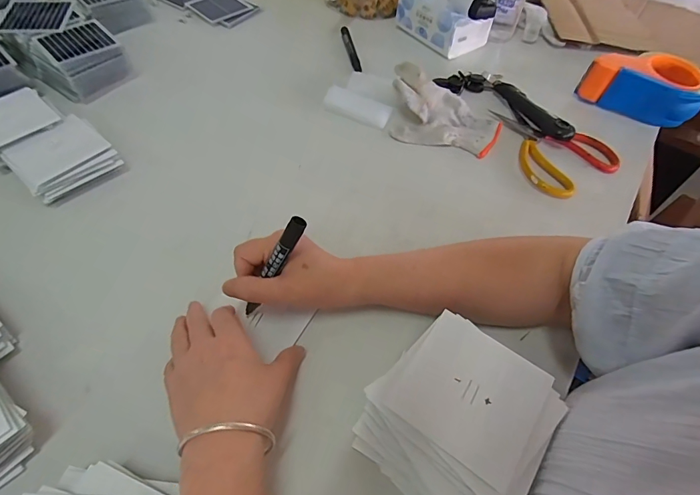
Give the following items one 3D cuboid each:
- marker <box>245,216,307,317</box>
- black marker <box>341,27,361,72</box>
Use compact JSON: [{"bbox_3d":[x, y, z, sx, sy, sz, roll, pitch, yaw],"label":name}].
[{"bbox_3d":[-0.069,0.021,0.350,0.012,0.120,0.013,-3,47,-43],"label":"marker"},{"bbox_3d":[0.003,-0.327,0.666,0.012,0.016,0.135,-9,55,-9],"label":"black marker"}]

